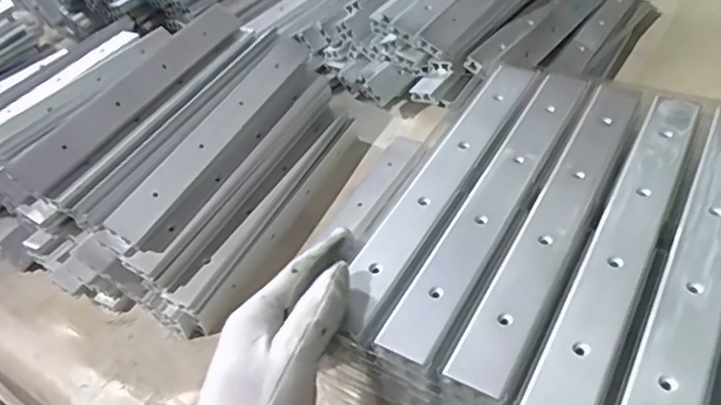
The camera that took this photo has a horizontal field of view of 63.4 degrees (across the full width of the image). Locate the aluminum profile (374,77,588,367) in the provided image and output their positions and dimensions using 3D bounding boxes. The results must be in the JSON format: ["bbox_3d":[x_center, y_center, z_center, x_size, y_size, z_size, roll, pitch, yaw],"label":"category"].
[{"bbox_3d":[0.086,-0.005,0.362,0.031,0.014,0.246,19,51,29],"label":"aluminum profile"}]

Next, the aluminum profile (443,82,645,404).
[{"bbox_3d":[0.117,0.007,0.342,0.033,0.015,0.240,19,51,29],"label":"aluminum profile"}]

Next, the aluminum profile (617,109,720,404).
[{"bbox_3d":[0.181,0.027,0.309,0.032,0.013,0.244,18,51,28],"label":"aluminum profile"}]

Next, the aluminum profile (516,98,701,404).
[{"bbox_3d":[0.148,0.017,0.325,0.030,0.013,0.243,18,51,28],"label":"aluminum profile"}]

